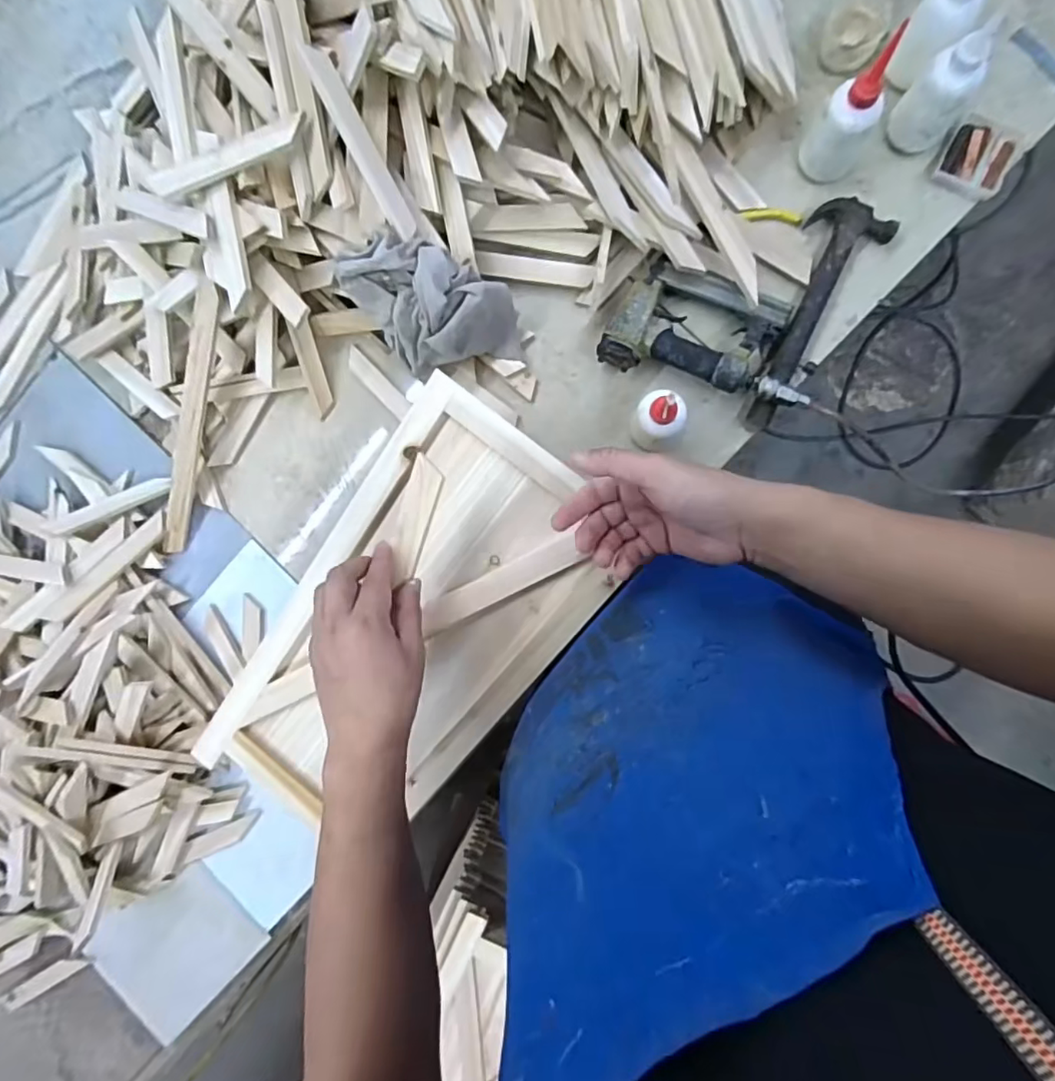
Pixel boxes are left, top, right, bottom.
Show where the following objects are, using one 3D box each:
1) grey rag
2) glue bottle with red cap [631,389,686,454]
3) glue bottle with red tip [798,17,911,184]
[{"bbox_3d":[-0.113,-0.280,0.665,0.186,0.135,0.139,-14,90,7],"label":"grey rag"},{"bbox_3d":[0.153,-0.140,0.640,0.056,0.124,0.055,12,94,6],"label":"glue bottle with red cap"},{"bbox_3d":[0.351,-0.450,0.597,0.064,0.136,0.066,-38,87,7],"label":"glue bottle with red tip"}]

